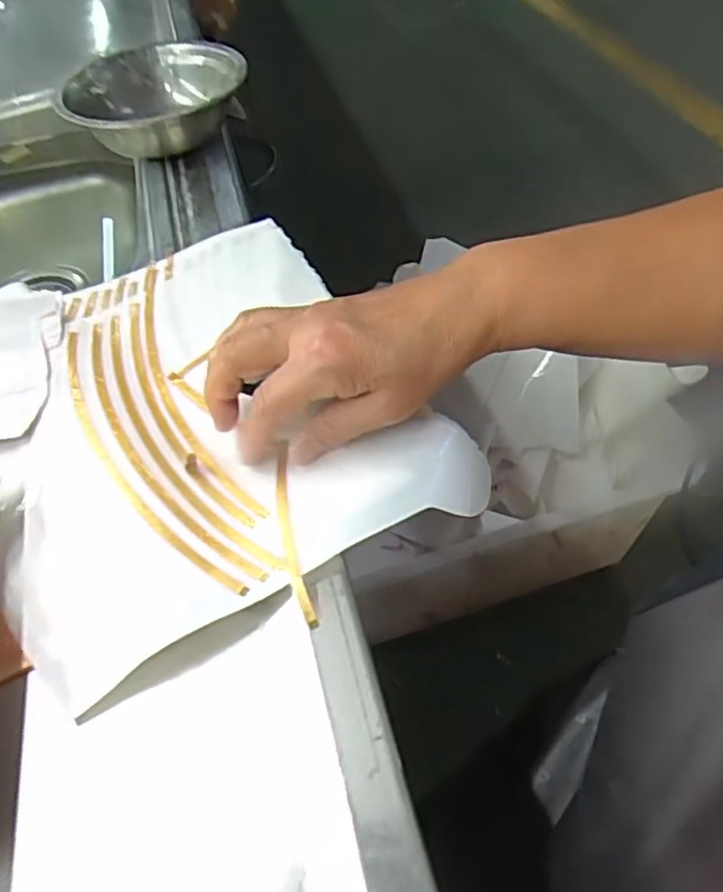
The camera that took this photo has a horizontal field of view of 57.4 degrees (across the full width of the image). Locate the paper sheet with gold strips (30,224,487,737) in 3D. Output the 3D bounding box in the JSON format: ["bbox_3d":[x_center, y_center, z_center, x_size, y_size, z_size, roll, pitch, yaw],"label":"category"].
[{"bbox_3d":[-0.099,-0.023,0.387,0.225,0.025,0.282,-27,52,-16],"label":"paper sheet with gold strips"}]

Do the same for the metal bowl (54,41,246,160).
[{"bbox_3d":[-0.184,-0.314,0.611,0.157,0.056,0.165,-5,49,2],"label":"metal bowl"}]

